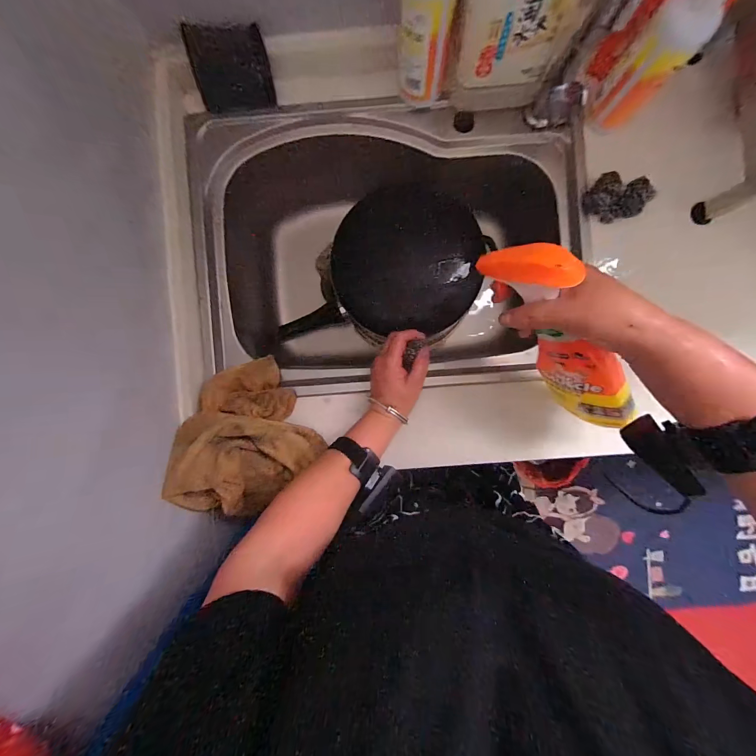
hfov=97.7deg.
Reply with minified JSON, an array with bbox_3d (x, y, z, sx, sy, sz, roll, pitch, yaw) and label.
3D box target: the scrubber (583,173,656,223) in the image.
[{"bbox_3d":[0.330,-0.249,0.457,0.069,0.045,0.047,30,91,1],"label":"scrubber"}]

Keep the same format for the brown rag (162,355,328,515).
[{"bbox_3d":[-0.188,0.090,0.444,0.189,0.089,0.171,-44,89,1],"label":"brown rag"}]

